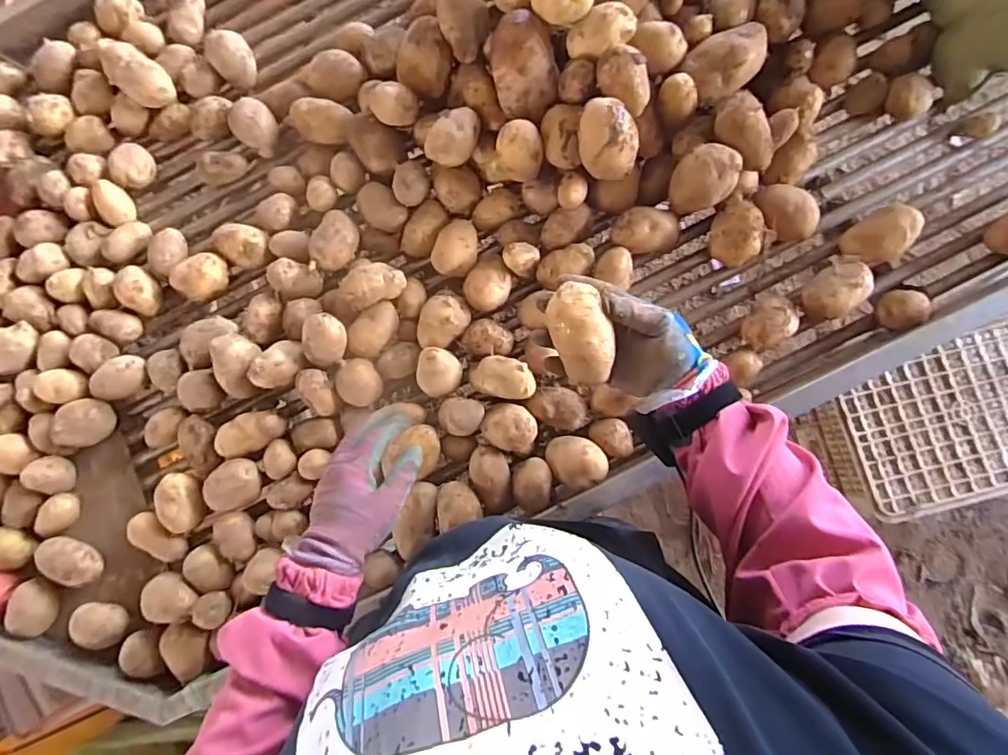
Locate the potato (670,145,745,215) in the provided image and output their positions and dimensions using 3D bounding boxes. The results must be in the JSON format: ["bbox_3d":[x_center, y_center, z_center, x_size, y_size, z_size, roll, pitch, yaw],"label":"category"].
[{"bbox_3d":[0.231,-0.227,0.624,0.066,0.067,0.062,32,84,7],"label":"potato"}]

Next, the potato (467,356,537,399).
[{"bbox_3d":[-0.002,0.000,0.629,0.078,0.036,0.045,13,82,5],"label":"potato"}]

